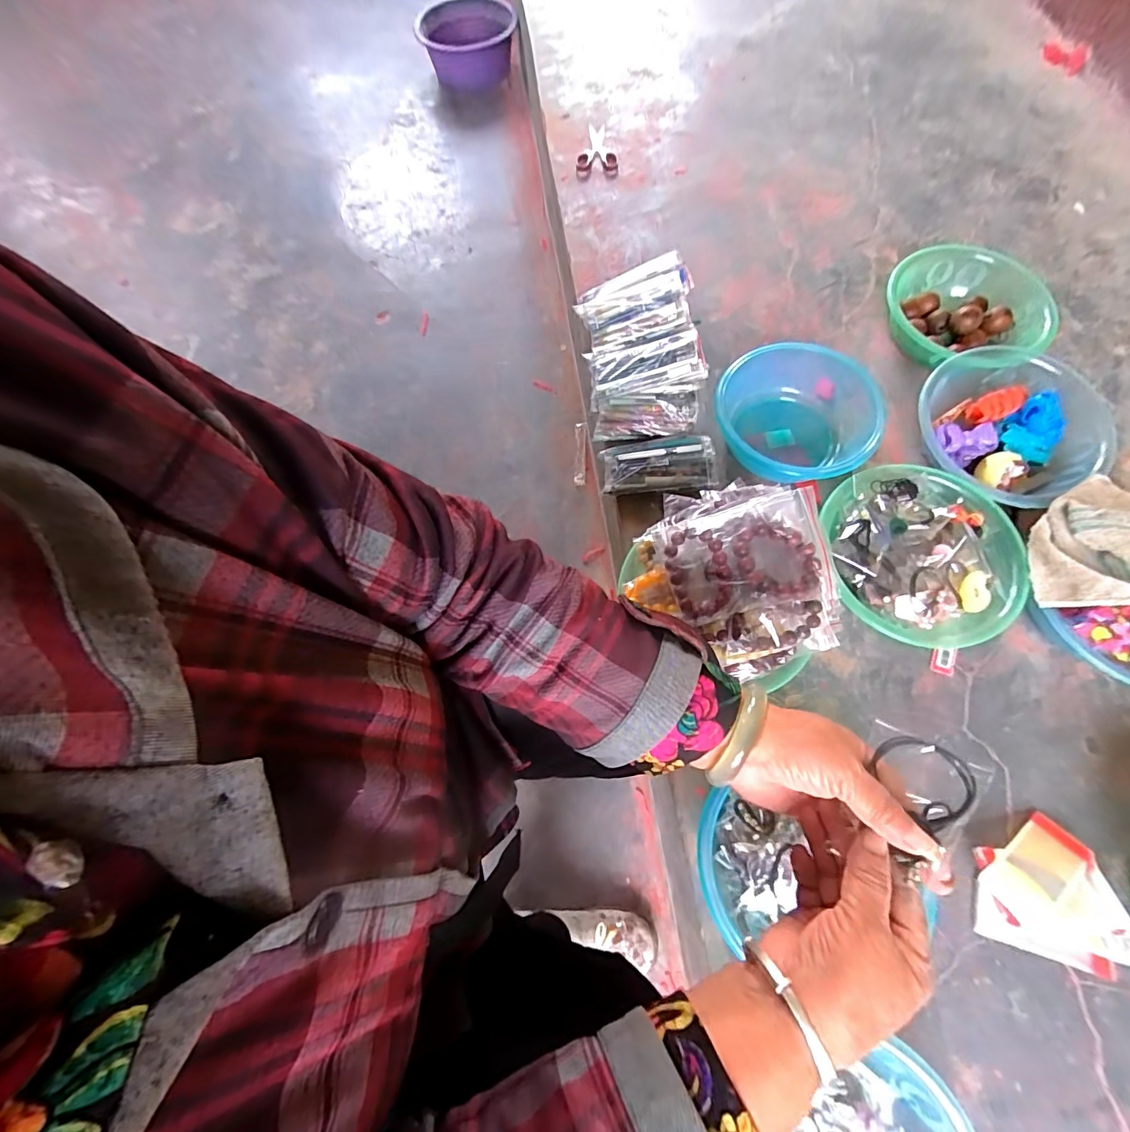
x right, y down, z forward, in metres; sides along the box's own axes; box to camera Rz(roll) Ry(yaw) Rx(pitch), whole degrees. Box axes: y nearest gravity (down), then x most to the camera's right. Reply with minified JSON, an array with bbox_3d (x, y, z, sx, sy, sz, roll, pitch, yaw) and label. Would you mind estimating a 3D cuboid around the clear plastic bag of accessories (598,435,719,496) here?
[{"bbox_3d":[0.136,-0.148,0.695,0.161,0.028,0.076,-4,70,1],"label":"clear plastic bag of accessories"}]

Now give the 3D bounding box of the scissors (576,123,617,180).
[{"bbox_3d":[0.059,-0.843,0.952,0.077,0.018,0.157,-3,70,1],"label":"scissors"}]

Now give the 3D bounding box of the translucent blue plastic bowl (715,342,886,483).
[{"bbox_3d":[0.331,-0.221,0.695,0.213,0.090,0.230,16,72,8],"label":"translucent blue plastic bowl"}]

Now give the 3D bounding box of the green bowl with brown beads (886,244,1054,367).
[{"bbox_3d":[0.621,-0.397,0.750,0.224,0.080,0.204,-1,70,2],"label":"green bowl with brown beads"}]

